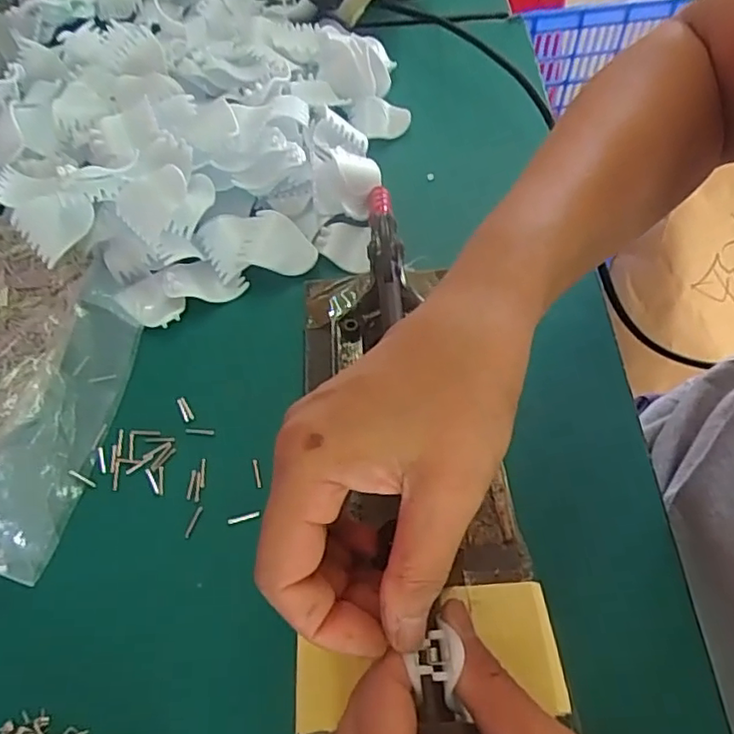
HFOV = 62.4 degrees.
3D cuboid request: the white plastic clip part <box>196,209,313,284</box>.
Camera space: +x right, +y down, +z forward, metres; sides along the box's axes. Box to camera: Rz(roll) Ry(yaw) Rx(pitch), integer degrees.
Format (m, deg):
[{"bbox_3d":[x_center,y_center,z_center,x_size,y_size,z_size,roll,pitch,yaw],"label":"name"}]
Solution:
[{"bbox_3d":[-0.068,-0.075,0.376,0.066,0.018,0.041,-11,58,-6],"label":"white plastic clip part"}]

